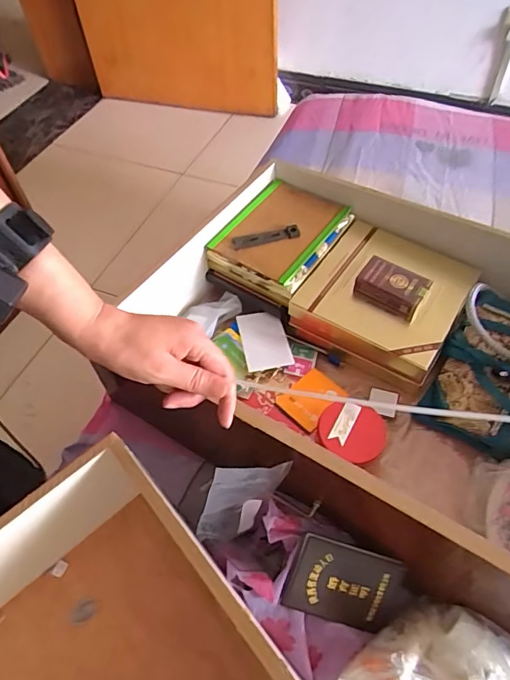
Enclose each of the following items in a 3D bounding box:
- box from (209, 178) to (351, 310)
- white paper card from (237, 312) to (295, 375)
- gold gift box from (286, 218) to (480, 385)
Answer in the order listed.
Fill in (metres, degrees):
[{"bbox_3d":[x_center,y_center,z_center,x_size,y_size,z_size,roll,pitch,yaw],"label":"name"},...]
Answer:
[{"bbox_3d":[0.037,-0.149,0.696,0.139,0.049,0.175,26,59,20],"label":"box"},{"bbox_3d":[0.011,0.000,0.650,0.060,0.009,0.100,-12,47,-3],"label":"white paper card"},{"bbox_3d":[0.174,-0.060,0.653,0.190,0.050,0.186,27,60,21],"label":"gold gift box"}]

